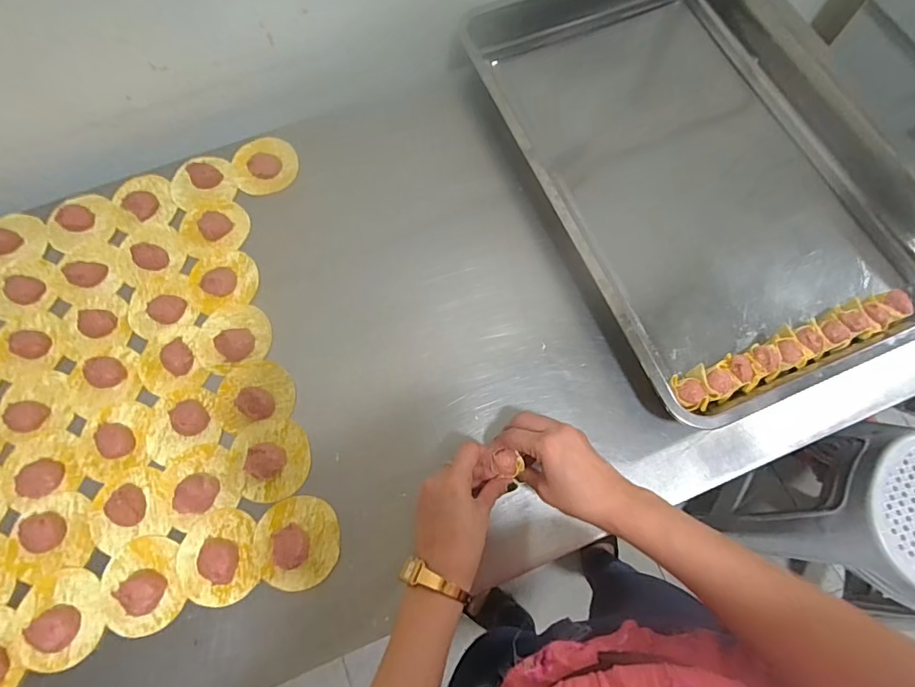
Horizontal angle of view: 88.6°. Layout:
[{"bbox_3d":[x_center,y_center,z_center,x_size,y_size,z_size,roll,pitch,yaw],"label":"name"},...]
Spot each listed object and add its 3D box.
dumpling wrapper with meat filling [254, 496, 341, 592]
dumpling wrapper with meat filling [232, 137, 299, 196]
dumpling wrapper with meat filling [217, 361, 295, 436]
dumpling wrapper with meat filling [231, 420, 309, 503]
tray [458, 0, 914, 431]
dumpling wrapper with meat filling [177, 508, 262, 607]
[{"bbox_3d":[-0.156,0.191,0.449,0.078,0.021,0.082,0,72,-1],"label":"dumpling wrapper with meat filling"},{"bbox_3d":[-0.244,-0.228,0.594,0.075,0.018,0.082,0,72,-1],"label":"dumpling wrapper with meat filling"},{"bbox_3d":[-0.217,0.052,0.498,0.077,0.027,0.068,-15,73,-5],"label":"dumpling wrapper with meat filling"},{"bbox_3d":[-0.192,0.116,0.473,0.077,0.025,0.080,0,72,-1],"label":"dumpling wrapper with meat filling"},{"bbox_3d":[0.279,-0.255,0.581,0.409,0.058,0.637,-22,72,-6],"label":"tray"},{"bbox_3d":[-0.232,0.204,0.446,0.073,0.022,0.084,-13,72,-5],"label":"dumpling wrapper with meat filling"}]

